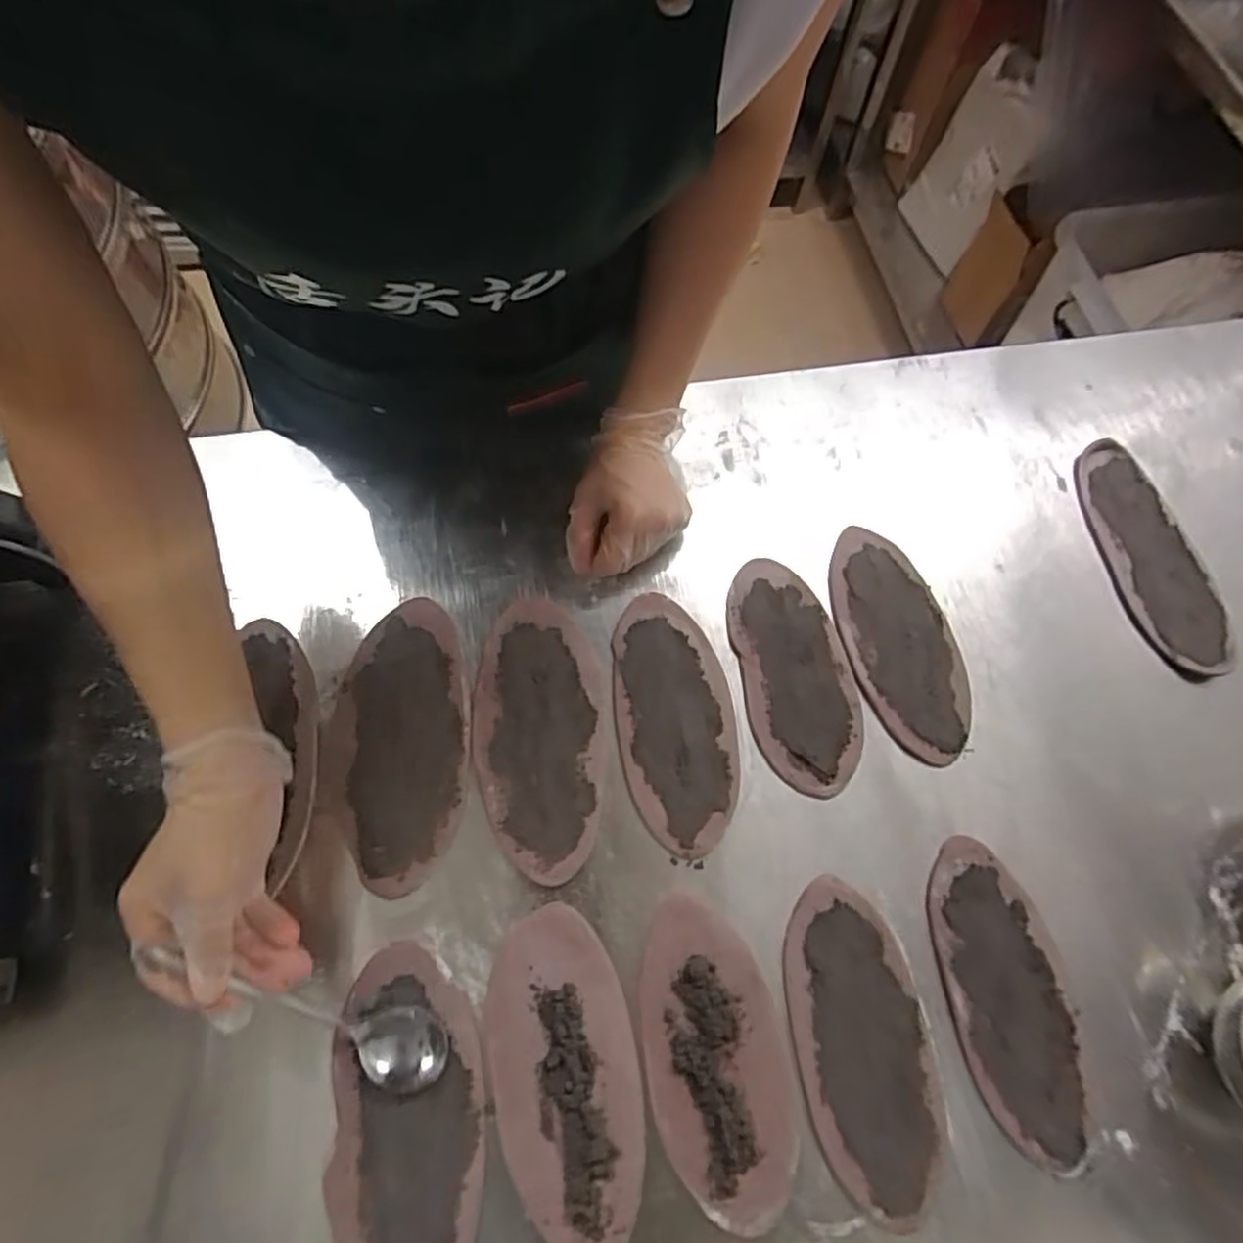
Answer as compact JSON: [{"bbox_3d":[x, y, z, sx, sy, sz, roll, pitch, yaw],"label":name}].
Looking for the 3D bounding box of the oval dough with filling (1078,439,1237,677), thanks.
[{"bbox_3d":[0.447,-0.058,0.581,0.078,0.013,0.211,-8,68,-7],"label":"oval dough with filling"}]

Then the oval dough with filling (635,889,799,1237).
[{"bbox_3d":[0.057,0.263,0.425,0.082,0.010,0.173,-10,68,-7],"label":"oval dough with filling"}]

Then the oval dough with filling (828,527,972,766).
[{"bbox_3d":[0.215,0.013,0.539,0.084,0.006,0.189,-8,68,-7],"label":"oval dough with filling"}]

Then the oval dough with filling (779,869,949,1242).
[{"bbox_3d":[0.151,0.260,0.432,0.084,0.007,0.181,-7,68,-6],"label":"oval dough with filling"}]

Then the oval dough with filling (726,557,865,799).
[{"bbox_3d":[0.130,0.036,0.524,0.080,0.005,0.181,-7,68,-6],"label":"oval dough with filling"}]

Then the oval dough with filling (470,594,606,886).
[{"bbox_3d":[-0.060,0.077,0.500,0.091,0.004,0.203,-4,68,-5],"label":"oval dough with filling"}]

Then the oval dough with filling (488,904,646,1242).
[{"bbox_3d":[-0.035,0.273,0.416,0.084,0.006,0.182,-8,68,-6],"label":"oval dough with filling"}]

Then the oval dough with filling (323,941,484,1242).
[{"bbox_3d":[-0.126,0.292,0.405,0.085,0.007,0.181,-4,68,-5],"label":"oval dough with filling"}]

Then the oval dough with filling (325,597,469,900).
[{"bbox_3d":[-0.159,0.081,0.491,0.093,0.007,0.203,-4,68,-5],"label":"oval dough with filling"}]

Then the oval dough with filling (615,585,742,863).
[{"bbox_3d":[0.039,0.070,0.509,0.083,0.006,0.188,-6,68,-6],"label":"oval dough with filling"}]

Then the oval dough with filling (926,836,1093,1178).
[{"bbox_3d":[0.249,0.239,0.446,0.075,0.009,0.184,-7,68,-6],"label":"oval dough with filling"}]

